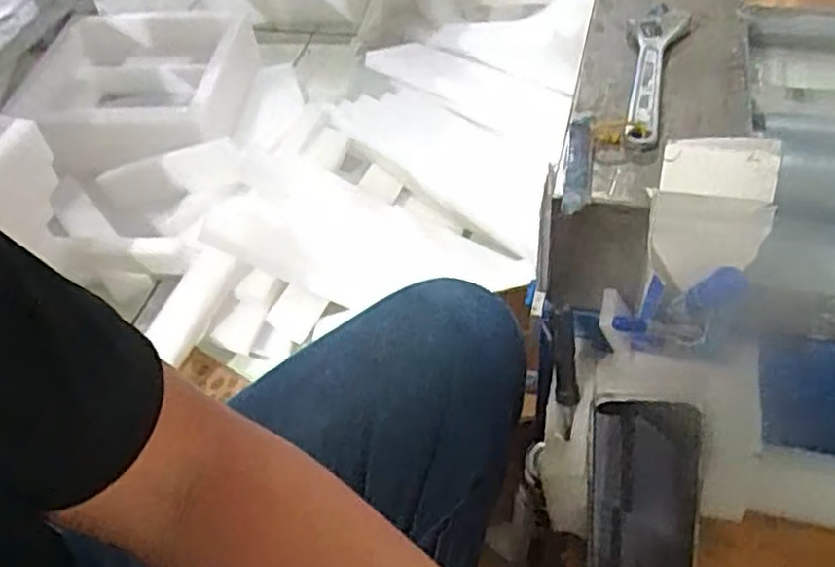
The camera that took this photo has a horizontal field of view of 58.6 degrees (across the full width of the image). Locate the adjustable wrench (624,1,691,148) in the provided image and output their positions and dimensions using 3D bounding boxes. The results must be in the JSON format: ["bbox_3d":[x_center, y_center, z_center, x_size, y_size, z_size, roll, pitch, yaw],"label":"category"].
[{"bbox_3d":[0.178,-0.165,0.571,0.040,0.011,0.176,11,50,16],"label":"adjustable wrench"}]

